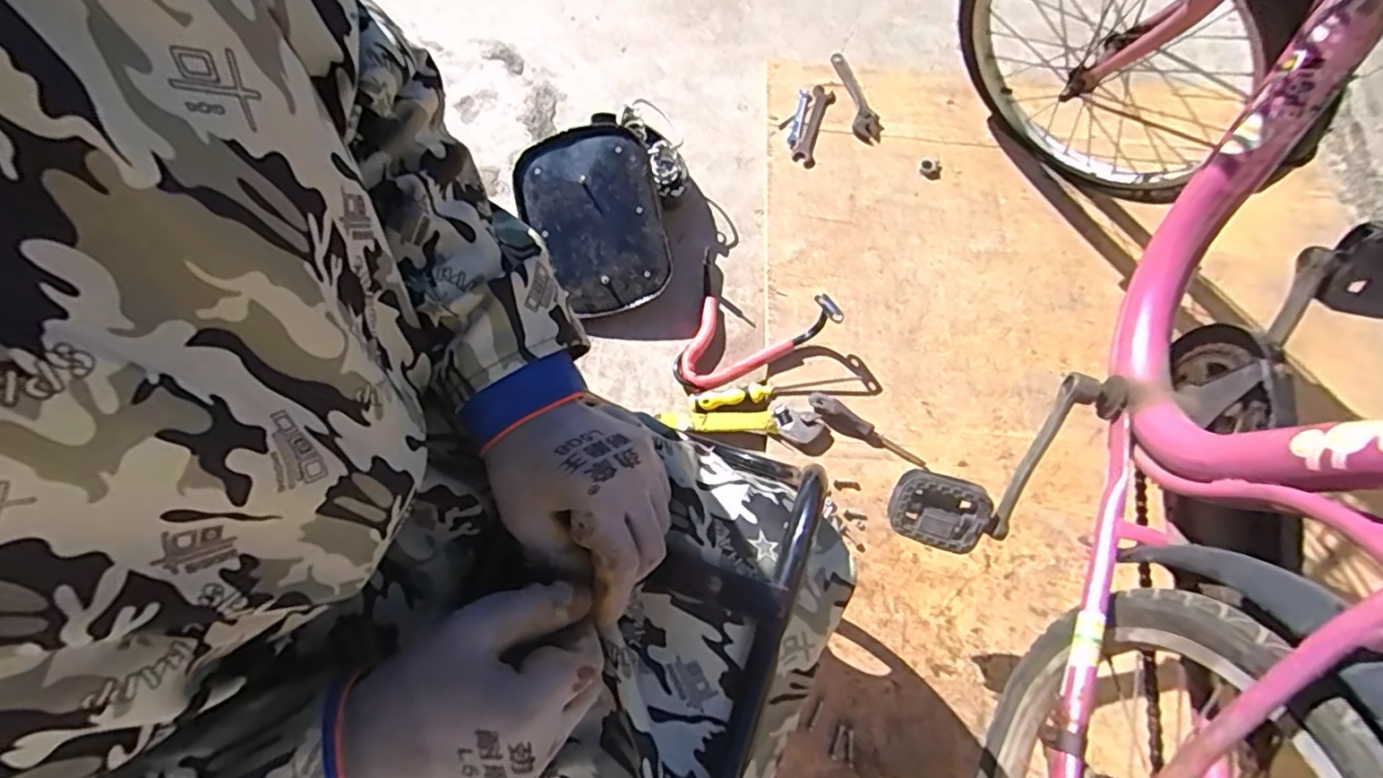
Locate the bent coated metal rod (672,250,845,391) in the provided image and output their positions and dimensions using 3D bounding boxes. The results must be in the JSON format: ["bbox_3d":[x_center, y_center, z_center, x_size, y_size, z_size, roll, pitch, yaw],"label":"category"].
[{"bbox_3d":[0.075,-0.078,0.876,0.223,0.074,0.198,28,71,9],"label":"bent coated metal rod"}]

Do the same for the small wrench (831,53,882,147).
[{"bbox_3d":[0.293,-0.515,1.073,0.048,0.017,0.192,-8,70,-5],"label":"small wrench"}]

